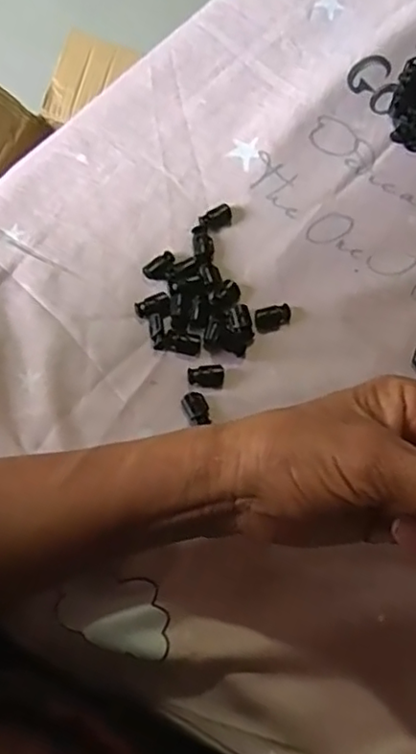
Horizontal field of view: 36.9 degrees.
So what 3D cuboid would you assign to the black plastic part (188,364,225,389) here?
[{"bbox_3d":[-0.001,-0.001,0.362,0.021,0.005,0.014,3,68,-2],"label":"black plastic part"}]

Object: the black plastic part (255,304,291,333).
[{"bbox_3d":[0.039,-0.036,0.378,0.023,0.005,0.014,-14,70,-9],"label":"black plastic part"}]

